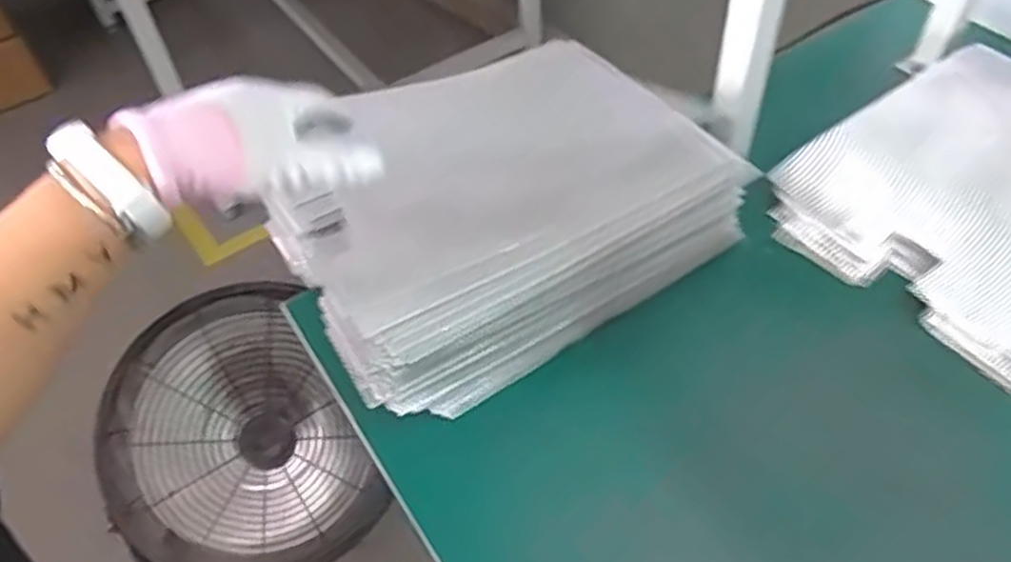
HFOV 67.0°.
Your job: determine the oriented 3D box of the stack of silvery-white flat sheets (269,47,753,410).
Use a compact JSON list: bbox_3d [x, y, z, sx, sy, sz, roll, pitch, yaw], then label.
[{"bbox_3d":[0.002,-0.046,0.636,0.325,0.138,0.200,-31,54,-20],"label":"stack of silvery-white flat sheets"}]

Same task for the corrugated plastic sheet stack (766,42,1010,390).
[{"bbox_3d":[0.452,-0.078,0.693,0.329,0.060,0.282,-31,54,-20],"label":"corrugated plastic sheet stack"}]

